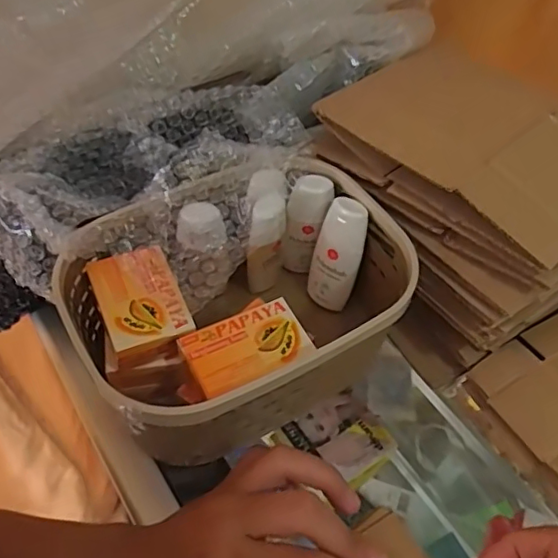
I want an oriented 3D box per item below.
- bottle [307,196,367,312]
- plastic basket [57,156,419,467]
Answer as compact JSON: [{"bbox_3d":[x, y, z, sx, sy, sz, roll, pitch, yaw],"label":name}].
[{"bbox_3d":[0.047,-0.020,0.442,0.038,0.095,0.028,28,39,16],"label":"bottle"},{"bbox_3d":[-0.022,0.017,0.393,0.214,0.100,0.153,-22,57,-21],"label":"plastic basket"}]

